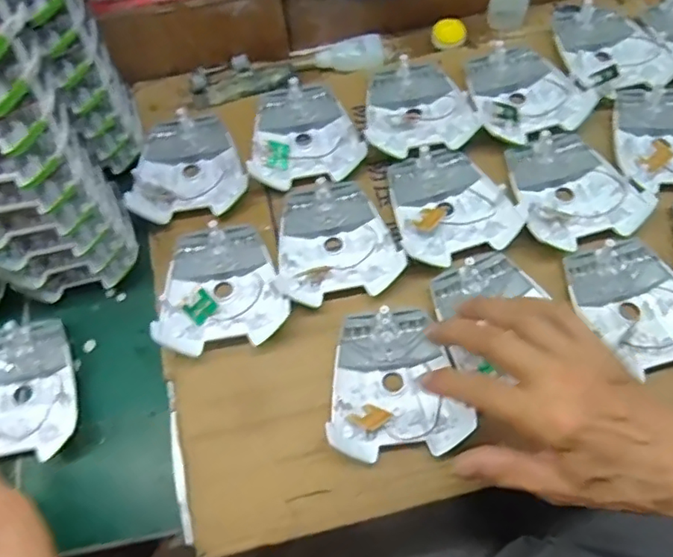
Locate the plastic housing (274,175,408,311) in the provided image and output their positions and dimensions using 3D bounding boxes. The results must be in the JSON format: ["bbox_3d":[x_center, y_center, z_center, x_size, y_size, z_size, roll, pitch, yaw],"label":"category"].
[{"bbox_3d":[-0.005,-0.034,0.471,0.098,0.018,0.108,-17,66,-6],"label":"plastic housing"}]

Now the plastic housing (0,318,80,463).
[{"bbox_3d":[-0.245,0.084,0.444,0.094,0.023,0.106,-1,65,2],"label":"plastic housing"}]

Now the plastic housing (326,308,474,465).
[{"bbox_3d":[0.043,0.075,0.424,0.096,0.017,0.108,-5,65,0],"label":"plastic housing"}]

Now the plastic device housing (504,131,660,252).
[{"bbox_3d":[0.192,-0.075,0.476,0.096,0.015,0.111,-27,67,-10],"label":"plastic device housing"}]

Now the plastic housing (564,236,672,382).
[{"bbox_3d":[0.231,0.019,0.434,0.078,0.016,0.115,-27,67,-10],"label":"plastic housing"}]

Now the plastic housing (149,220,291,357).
[{"bbox_3d":[-0.093,0.004,0.457,0.098,0.019,0.106,-9,66,-2],"label":"plastic housing"}]

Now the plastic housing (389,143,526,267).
[{"bbox_3d":[0.092,-0.065,0.478,0.093,0.015,0.105,-20,66,-7],"label":"plastic housing"}]

